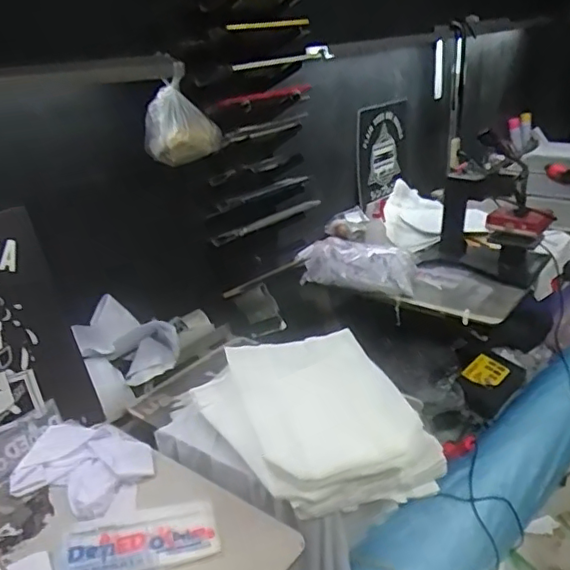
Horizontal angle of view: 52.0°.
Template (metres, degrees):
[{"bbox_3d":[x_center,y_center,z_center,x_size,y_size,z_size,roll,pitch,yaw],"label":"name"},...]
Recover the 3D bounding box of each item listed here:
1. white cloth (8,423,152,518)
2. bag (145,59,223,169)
[{"bbox_3d":[-0.379,0.345,1.126,0.263,0.034,0.196,8,26,23],"label":"white cloth"},{"bbox_3d":[-0.239,-0.383,1.351,0.170,0.194,0.125,-5,24,-4],"label":"bag"}]

